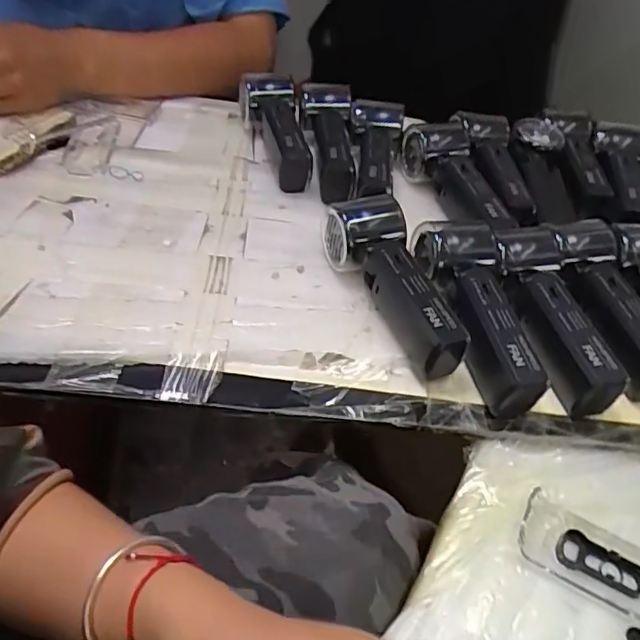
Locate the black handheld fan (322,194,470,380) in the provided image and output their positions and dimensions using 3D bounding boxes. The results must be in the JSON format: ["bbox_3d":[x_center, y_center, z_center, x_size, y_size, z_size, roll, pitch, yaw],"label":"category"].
[{"bbox_3d":[0.062,-0.031,0.427,0.061,0.048,0.148,-15,50,-22],"label":"black handheld fan"}]

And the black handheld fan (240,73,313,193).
[{"bbox_3d":[-0.040,-0.181,0.557,0.059,0.052,0.154,-3,47,-12],"label":"black handheld fan"}]

